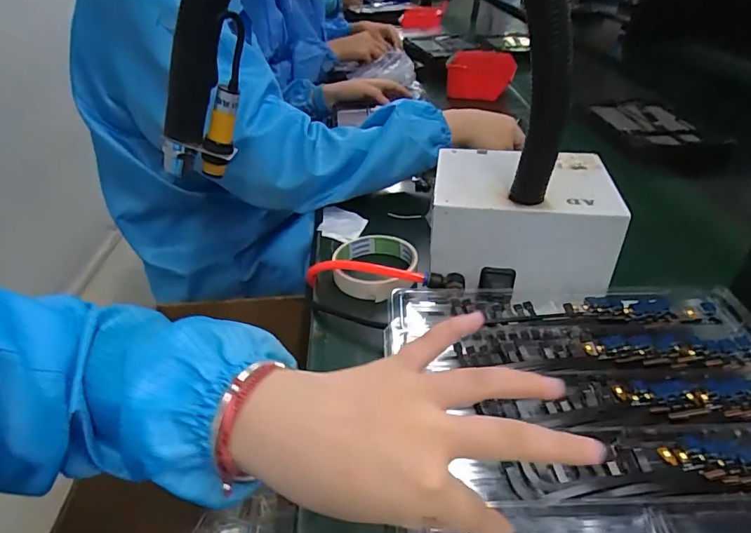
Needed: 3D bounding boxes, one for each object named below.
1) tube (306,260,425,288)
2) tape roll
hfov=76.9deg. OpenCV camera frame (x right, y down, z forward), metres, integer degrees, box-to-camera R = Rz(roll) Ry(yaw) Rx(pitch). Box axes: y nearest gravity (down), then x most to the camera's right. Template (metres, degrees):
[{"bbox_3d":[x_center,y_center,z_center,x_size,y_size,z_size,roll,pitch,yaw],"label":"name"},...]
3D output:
[{"bbox_3d":[-0.018,0.008,0.460,0.137,0.035,0.009,1,35,30],"label":"tube"},{"bbox_3d":[-0.003,-0.002,0.480,0.087,0.021,0.093,0,37,0],"label":"tape roll"}]

